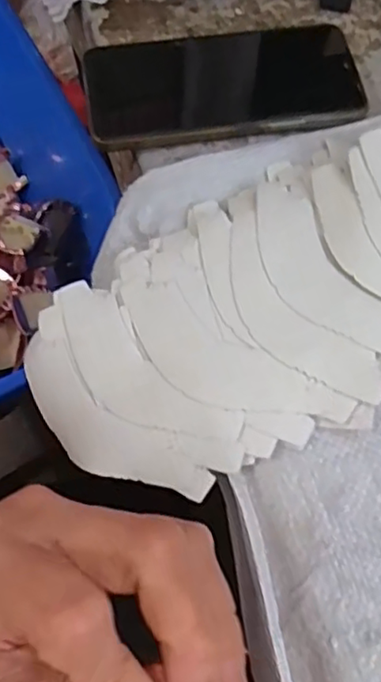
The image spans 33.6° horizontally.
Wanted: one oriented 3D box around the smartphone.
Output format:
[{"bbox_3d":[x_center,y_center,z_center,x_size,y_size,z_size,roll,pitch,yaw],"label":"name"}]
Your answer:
[{"bbox_3d":[0.019,-0.152,0.380,0.163,0.015,0.080,-7,64,-1],"label":"smartphone"}]

